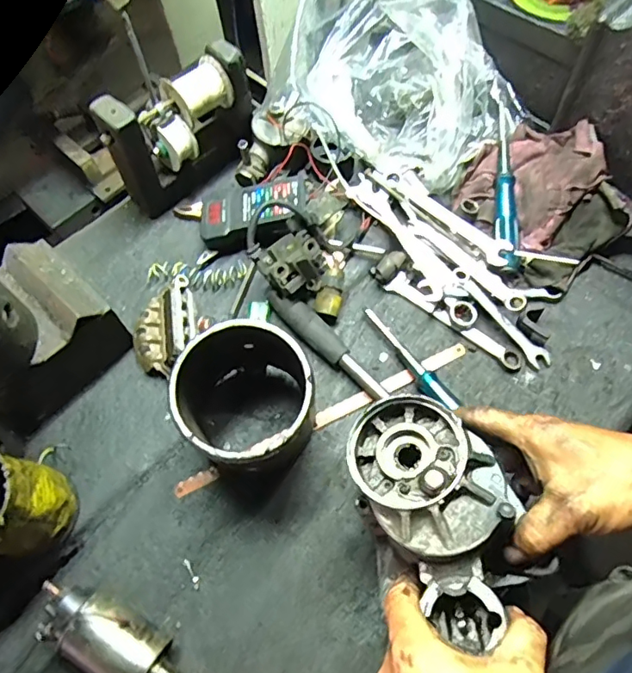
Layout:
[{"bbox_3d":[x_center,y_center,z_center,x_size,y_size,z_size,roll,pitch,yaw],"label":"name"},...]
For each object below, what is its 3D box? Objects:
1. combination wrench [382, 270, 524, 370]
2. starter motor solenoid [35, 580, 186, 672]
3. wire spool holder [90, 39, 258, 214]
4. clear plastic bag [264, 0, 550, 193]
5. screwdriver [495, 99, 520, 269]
[{"bbox_3d":[0.141,-0.019,0.535,0.158,0.013,0.025,40,71,21],"label":"combination wrench"},{"bbox_3d":[-0.143,0.246,0.404,0.159,0.047,0.050,32,68,4],"label":"starter motor solenoid"},{"bbox_3d":[-0.147,-0.226,0.578,0.060,0.146,0.160,40,71,21],"label":"wire spool holder"},{"bbox_3d":[0.077,-0.282,0.593,0.201,0.134,0.268,-34,66,-14],"label":"clear plastic bag"},{"bbox_3d":[0.199,-0.161,0.549,0.022,0.017,0.186,2,75,4],"label":"screwdriver"}]

